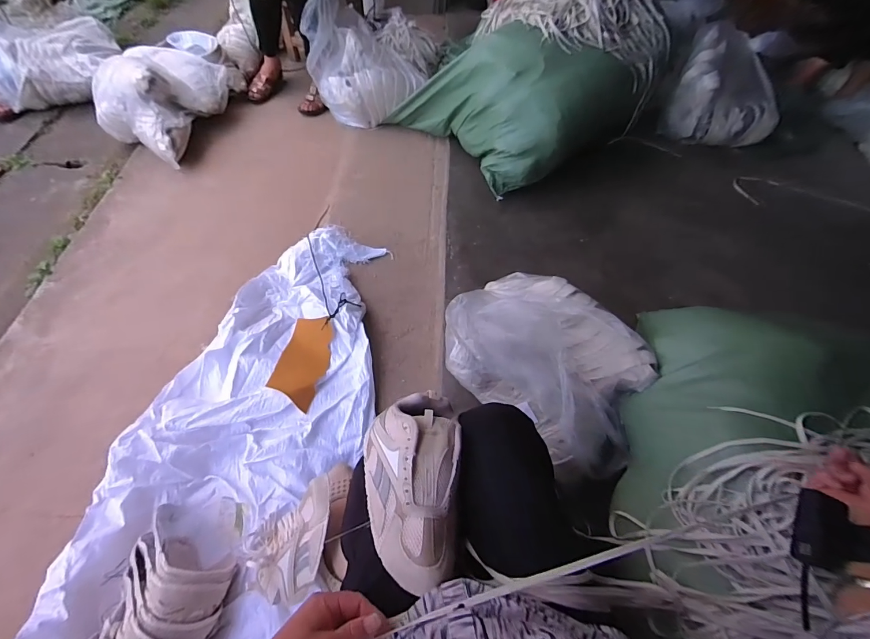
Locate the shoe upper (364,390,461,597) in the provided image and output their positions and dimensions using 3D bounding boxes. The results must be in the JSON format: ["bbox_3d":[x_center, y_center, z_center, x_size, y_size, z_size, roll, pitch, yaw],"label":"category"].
[{"bbox_3d":[-0.031,0.202,0.483,0.120,0.070,0.223,4,59,-1],"label":"shoe upper"}]

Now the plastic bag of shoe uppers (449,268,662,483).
[{"bbox_3d":[0.270,0.091,0.865,0.475,0.233,0.346,40,64,17],"label":"plastic bag of shoe uppers"}]

